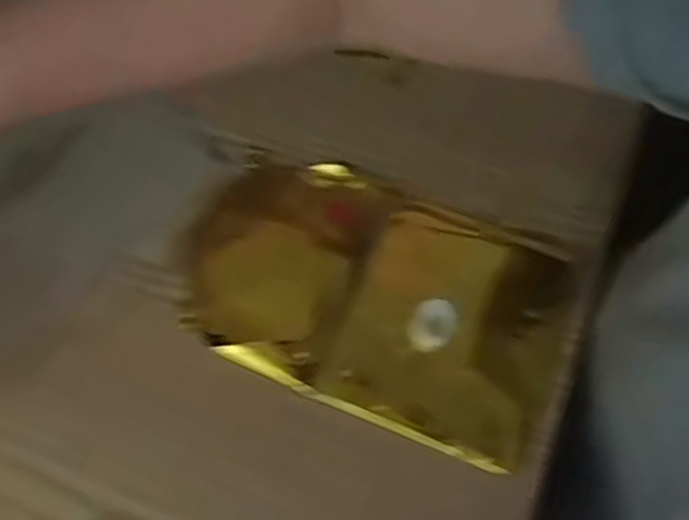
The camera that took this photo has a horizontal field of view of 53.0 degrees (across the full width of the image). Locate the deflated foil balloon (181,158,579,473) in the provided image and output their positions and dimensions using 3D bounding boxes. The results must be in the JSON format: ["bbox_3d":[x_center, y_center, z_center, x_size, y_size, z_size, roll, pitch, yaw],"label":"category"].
[{"bbox_3d":[0.017,0.019,0.429,0.235,0.014,0.143,23,77,7],"label":"deflated foil balloon"}]

